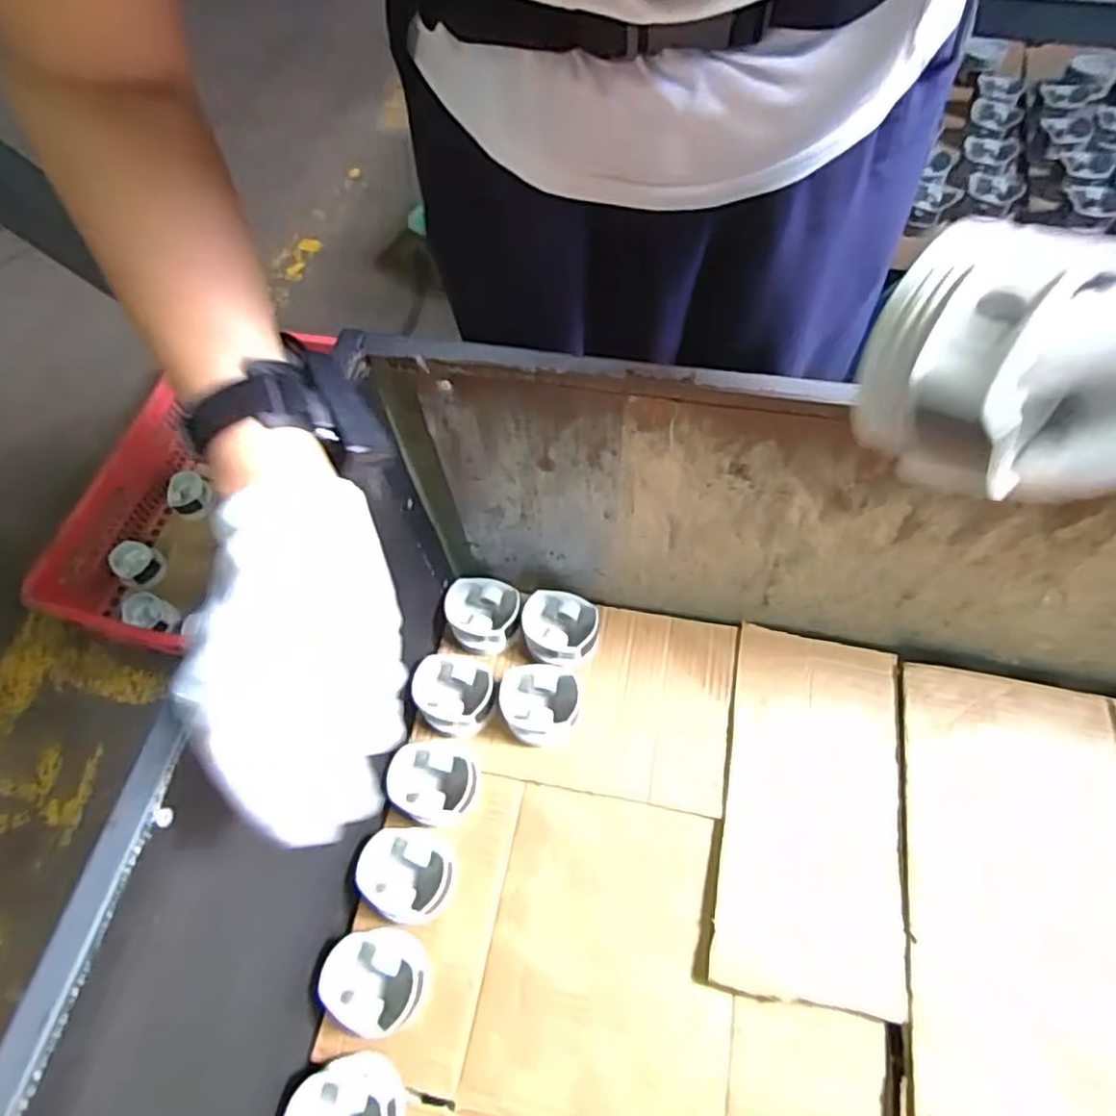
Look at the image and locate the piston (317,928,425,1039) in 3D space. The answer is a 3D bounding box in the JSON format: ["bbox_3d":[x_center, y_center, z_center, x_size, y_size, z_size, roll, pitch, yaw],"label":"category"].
[{"bbox_3d":[-0.149,0.349,0.558,0.084,0.045,0.076,5,62,6],"label":"piston"}]

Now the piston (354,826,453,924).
[{"bbox_3d":[-0.133,0.279,0.596,0.080,0.041,0.075,-2,60,3],"label":"piston"}]

